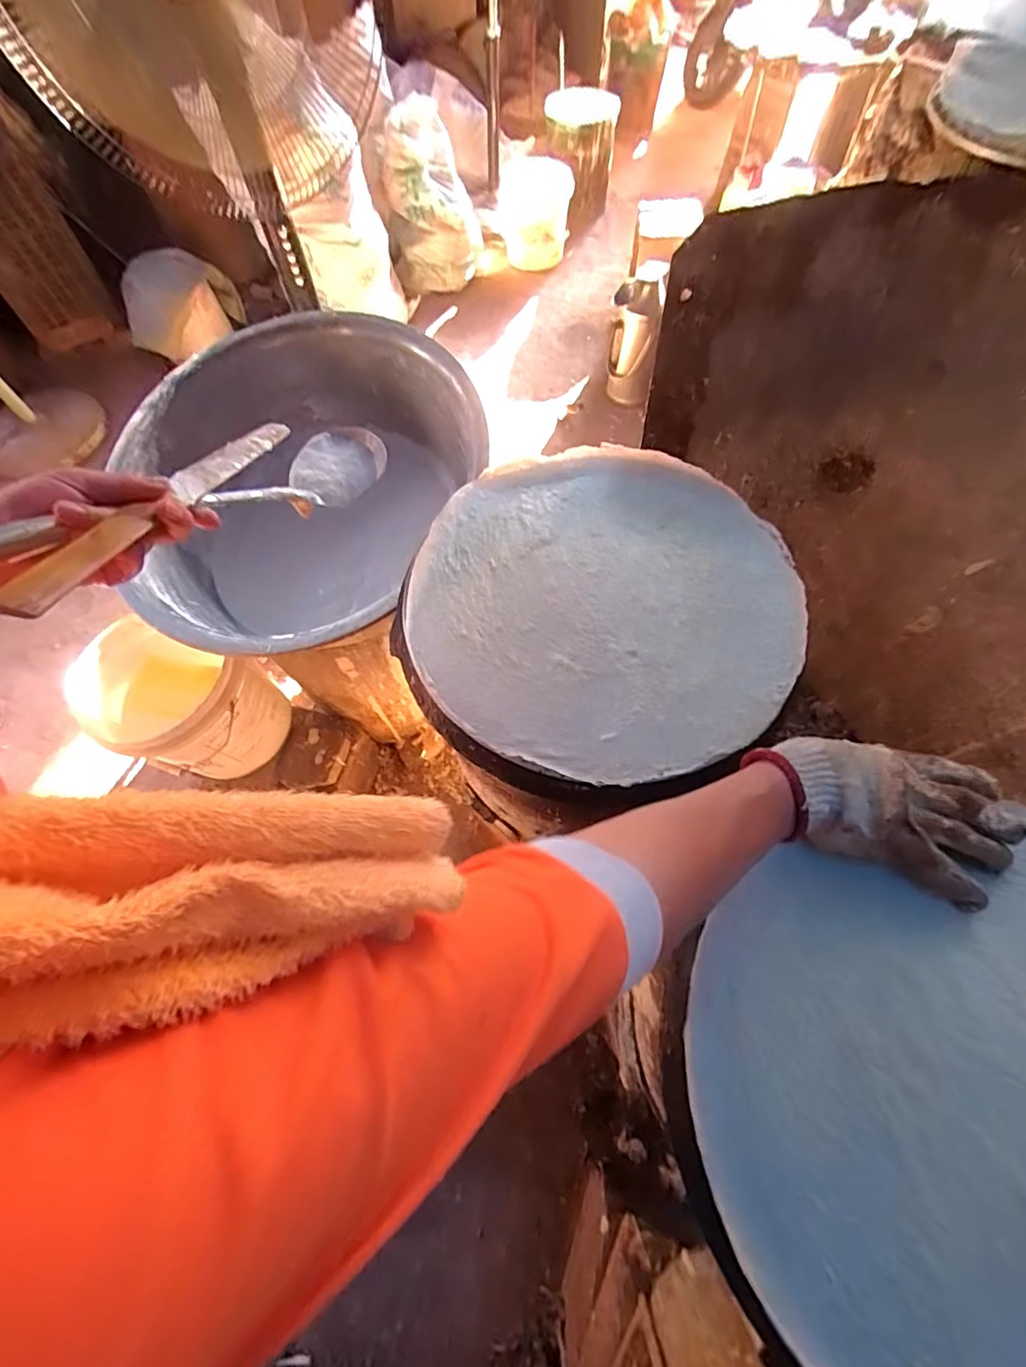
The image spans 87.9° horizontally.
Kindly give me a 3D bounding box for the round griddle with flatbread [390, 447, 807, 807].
[{"bbox_3d":[0.077,-0.077,0.490,0.342,0.028,0.359,-1,66,2],"label":"round griddle with flatbread"}]

